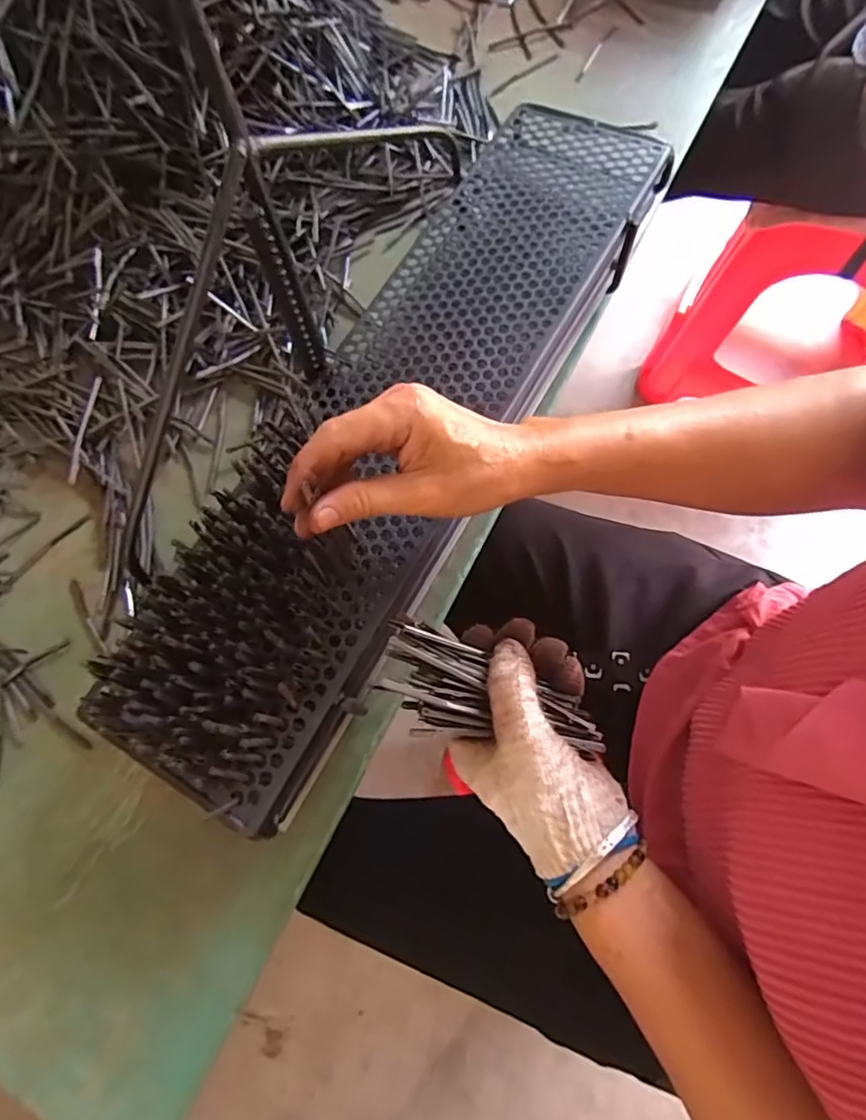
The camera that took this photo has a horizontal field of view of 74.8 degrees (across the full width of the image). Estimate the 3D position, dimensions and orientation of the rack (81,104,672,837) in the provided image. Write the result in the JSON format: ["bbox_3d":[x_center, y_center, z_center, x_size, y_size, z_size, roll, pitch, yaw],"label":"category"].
[{"bbox_3d":[-0.009,-0.114,0.427,0.154,0.097,0.589,27,73,8],"label":"rack"}]

